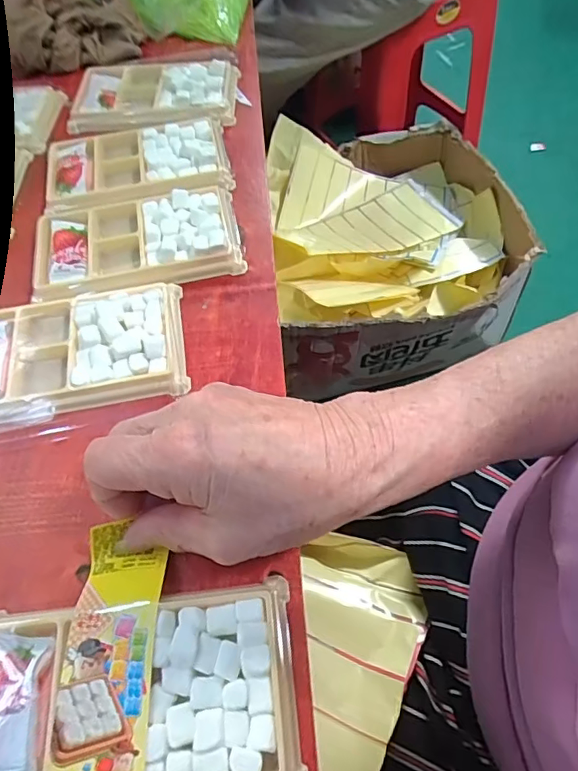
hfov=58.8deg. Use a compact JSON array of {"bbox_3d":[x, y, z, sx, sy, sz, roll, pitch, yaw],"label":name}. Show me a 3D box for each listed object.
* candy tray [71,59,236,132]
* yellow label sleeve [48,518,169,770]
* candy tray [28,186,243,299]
[{"bbox_3d":[-0.113,-0.248,0.427,0.135,0.016,0.082,0,59,3],"label":"candy tray"},{"bbox_3d":[-0.074,0.122,0.207,0.037,0.024,0.138,-6,52,-1],"label":"yellow label sleeve"},{"bbox_3d":[-0.102,-0.099,0.341,0.134,0.013,0.081,-9,59,-3],"label":"candy tray"}]

